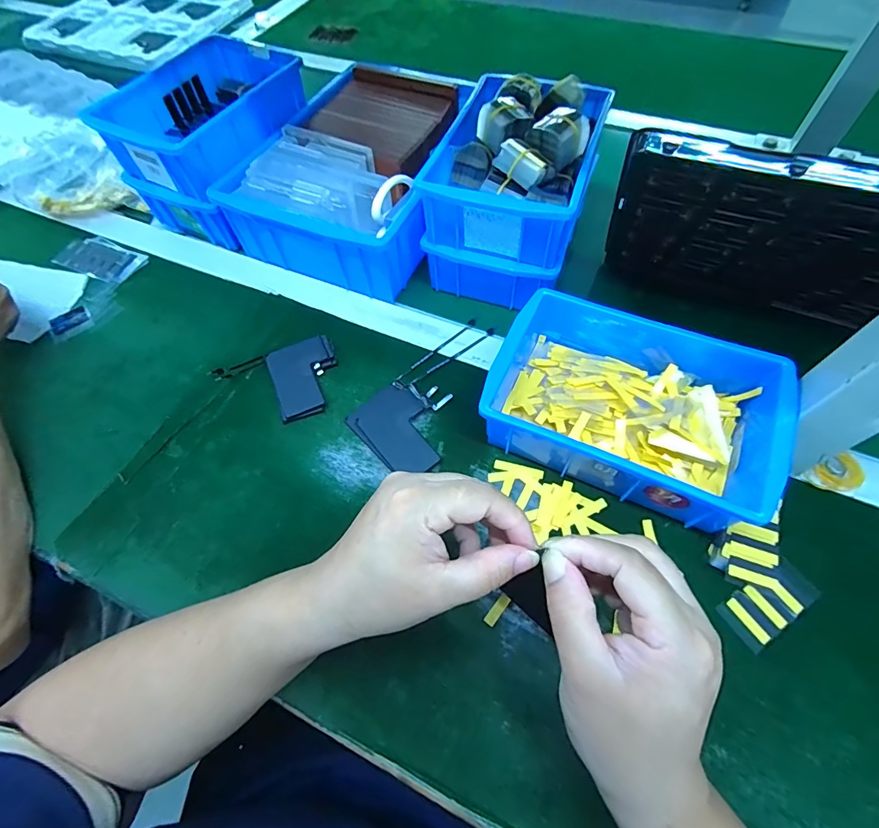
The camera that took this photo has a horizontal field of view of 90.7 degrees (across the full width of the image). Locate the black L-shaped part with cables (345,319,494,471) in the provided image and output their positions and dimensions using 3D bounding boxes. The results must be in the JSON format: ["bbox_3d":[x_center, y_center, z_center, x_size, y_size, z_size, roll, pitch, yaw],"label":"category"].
[{"bbox_3d":[0.003,-0.019,0.394,0.163,0.009,0.084,-41,66,-19],"label":"black L-shaped part with cables"}]

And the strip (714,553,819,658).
[{"bbox_3d":[0.226,0.129,0.298,0.064,0.009,0.032,-31,63,-14],"label":"strip"}]

